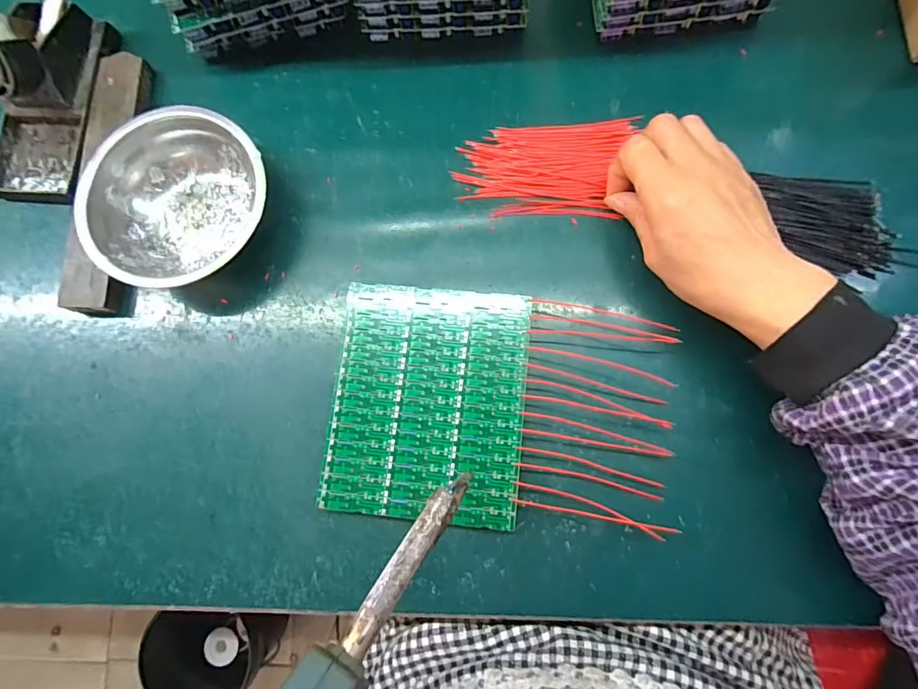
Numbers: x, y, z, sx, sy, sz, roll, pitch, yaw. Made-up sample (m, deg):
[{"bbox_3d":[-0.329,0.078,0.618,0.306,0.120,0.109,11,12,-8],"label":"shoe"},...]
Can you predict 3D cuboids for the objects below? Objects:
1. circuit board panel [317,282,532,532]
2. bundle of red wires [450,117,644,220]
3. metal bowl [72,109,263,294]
[{"bbox_3d":[-0.020,0.036,0.308,0.124,0.015,0.148,5,82,5],"label":"circuit board panel"},{"bbox_3d":[0.062,-0.128,0.338,0.122,0.008,0.072,2,82,5],"label":"bundle of red wires"},{"bbox_3d":[-0.202,-0.107,0.335,0.125,0.042,0.119,-1,82,5],"label":"metal bowl"}]

